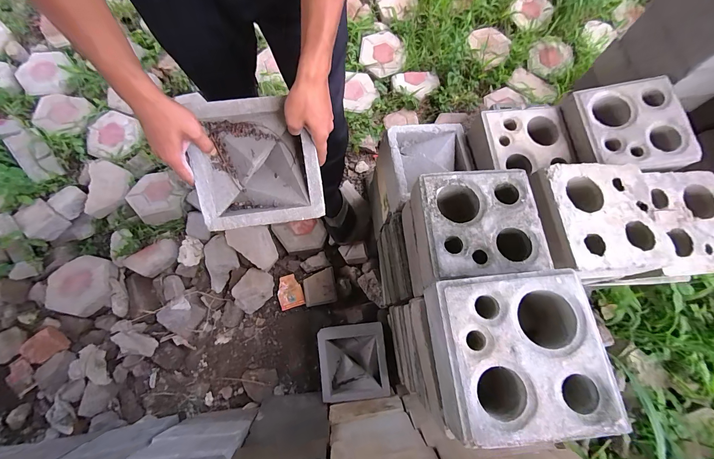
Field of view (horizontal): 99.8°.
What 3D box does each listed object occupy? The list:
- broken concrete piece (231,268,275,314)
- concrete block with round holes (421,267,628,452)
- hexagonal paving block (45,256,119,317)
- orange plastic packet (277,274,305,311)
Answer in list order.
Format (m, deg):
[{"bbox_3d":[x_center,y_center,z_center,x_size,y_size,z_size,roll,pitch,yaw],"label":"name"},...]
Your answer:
[{"bbox_3d":[-0.355,0.210,1.030,0.117,0.072,0.147,16,75,5],"label":"broken concrete piece"},{"bbox_3d":[0.215,0.167,0.423,0.195,0.088,0.195,-5,76,-3],"label":"concrete block with round holes"},{"bbox_3d":[-0.954,0.192,1.041,0.213,0.056,0.197,7,74,3],"label":"hexagonal paving block"},{"bbox_3d":[-0.237,0.218,1.060,0.085,0.020,0.111,-16,76,-6],"label":"orange plastic packet"}]

